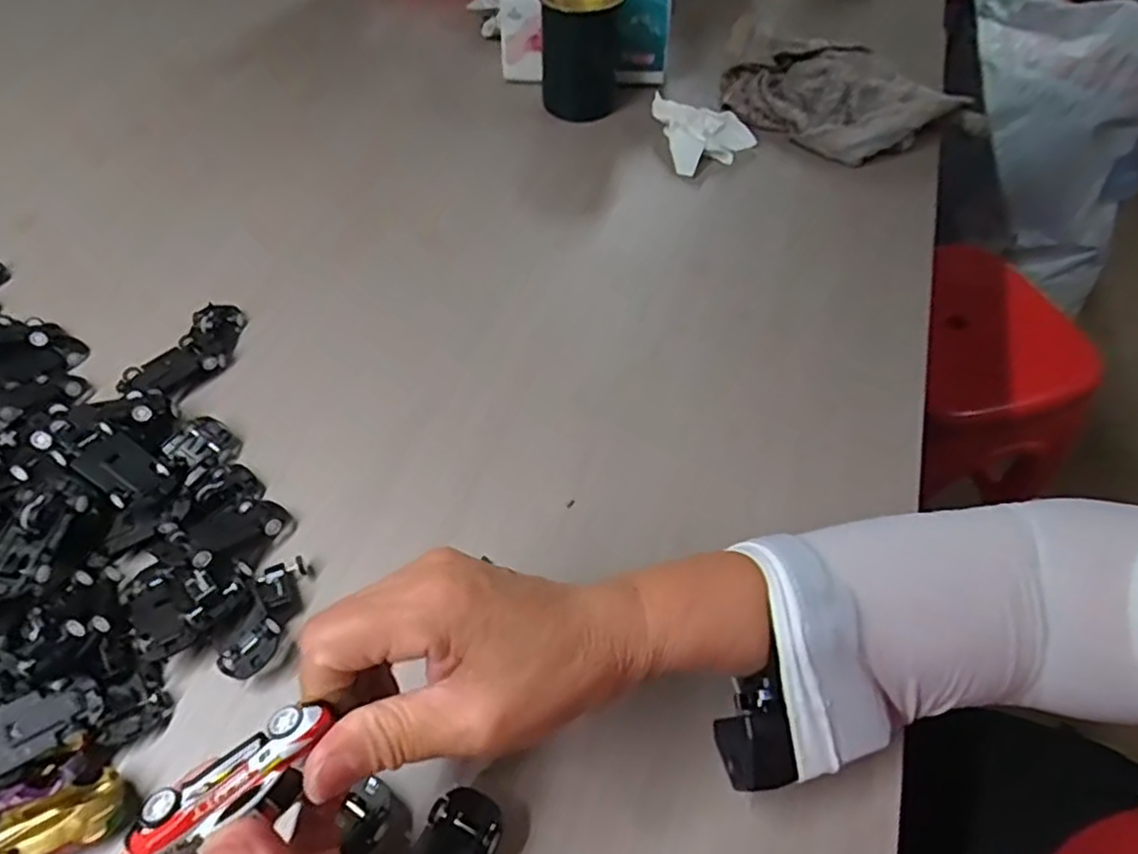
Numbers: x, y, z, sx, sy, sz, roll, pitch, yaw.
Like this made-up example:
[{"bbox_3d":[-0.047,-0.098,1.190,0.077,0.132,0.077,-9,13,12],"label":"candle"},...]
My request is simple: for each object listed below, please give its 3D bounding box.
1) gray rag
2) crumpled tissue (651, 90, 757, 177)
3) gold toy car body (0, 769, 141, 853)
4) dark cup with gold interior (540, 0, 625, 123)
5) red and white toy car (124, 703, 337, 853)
[{"bbox_3d":[0.244,-0.296,0.629,0.221,0.047,0.096,20,56,13],"label":"gray rag"},{"bbox_3d":[0.126,-0.268,0.621,0.083,0.028,0.085,-12,55,-10],"label":"crumpled tissue"},{"bbox_3d":[-0.223,0.174,0.293,0.066,0.016,0.029,-25,58,-18],"label":"gold toy car body"},{"bbox_3d":[0.010,-0.350,0.635,0.074,0.098,0.073,1,54,-1],"label":"dark cup with gold interior"},{"bbox_3d":[-0.101,0.114,0.216,0.058,0.020,0.025,-34,61,-25],"label":"red and white toy car"}]

